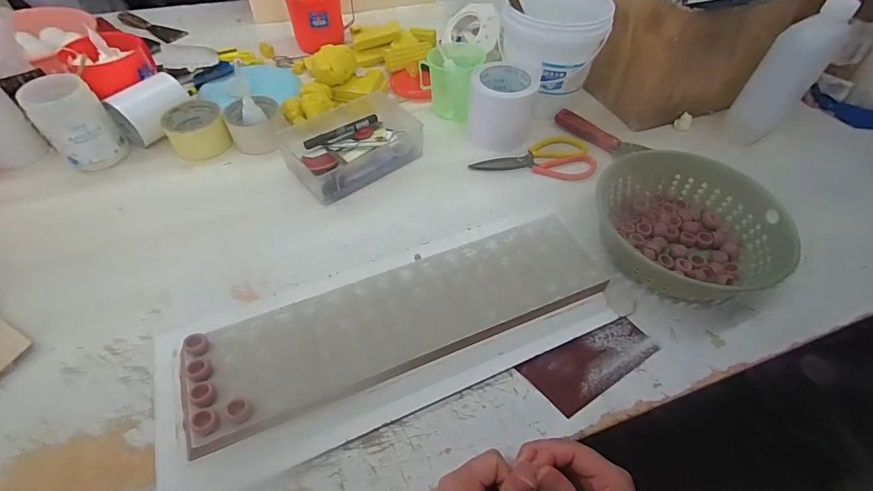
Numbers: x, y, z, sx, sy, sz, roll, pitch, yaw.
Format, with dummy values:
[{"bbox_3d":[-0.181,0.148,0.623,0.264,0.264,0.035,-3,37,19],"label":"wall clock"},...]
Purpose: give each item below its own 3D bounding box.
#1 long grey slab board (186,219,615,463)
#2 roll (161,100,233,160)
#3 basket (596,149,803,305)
[{"bbox_3d":[-0.026,0.077,0.460,0.460,0.015,0.120,-19,57,-16],"label":"long grey slab board"},{"bbox_3d":[-0.387,-0.190,0.664,0.085,0.047,0.091,0,56,0],"label":"roll"},{"bbox_3d":[0.326,-0.024,0.539,0.222,0.065,0.231,6,52,3],"label":"basket"}]

